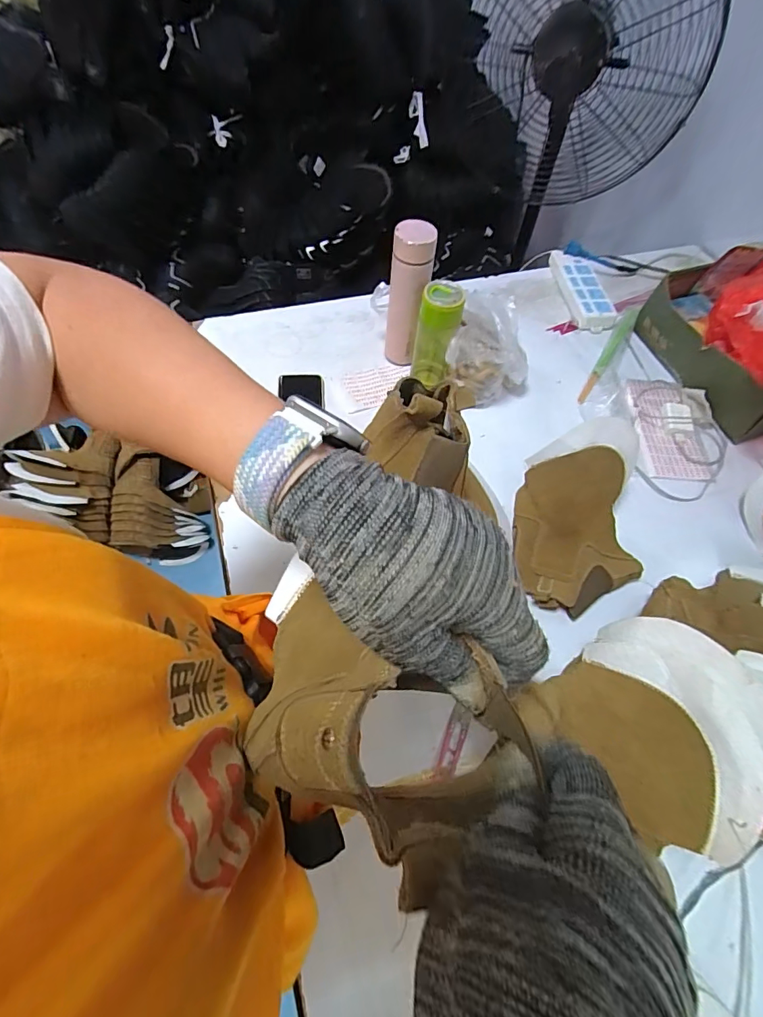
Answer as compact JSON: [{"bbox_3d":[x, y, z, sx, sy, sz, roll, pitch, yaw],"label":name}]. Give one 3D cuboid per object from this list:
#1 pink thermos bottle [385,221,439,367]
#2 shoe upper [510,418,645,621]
[{"bbox_3d":[0.043,-0.346,0.767,0.064,0.226,0.063,6,60,-1],"label":"pink thermos bottle"},{"bbox_3d":[0.278,0.020,0.619,0.168,0.168,0.203,-2,60,-5],"label":"shoe upper"}]

